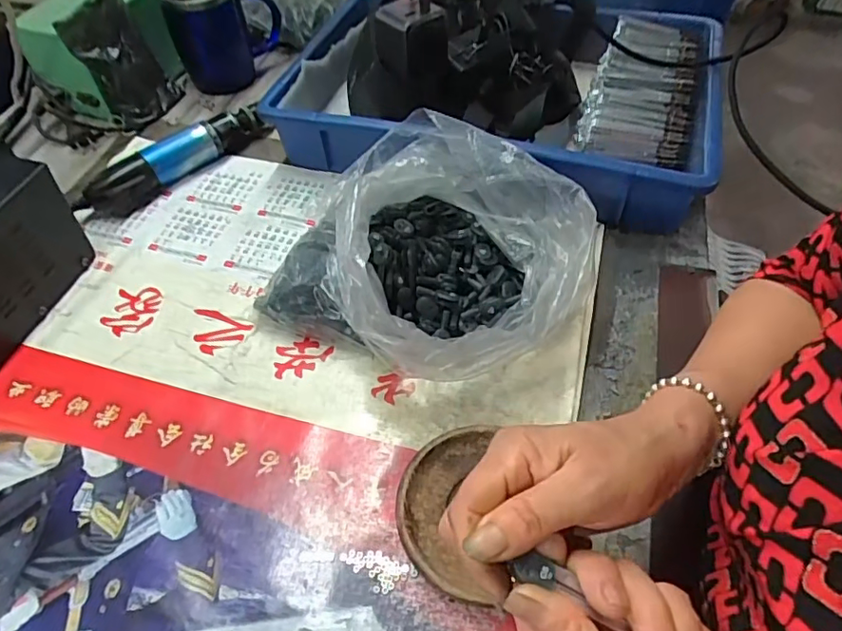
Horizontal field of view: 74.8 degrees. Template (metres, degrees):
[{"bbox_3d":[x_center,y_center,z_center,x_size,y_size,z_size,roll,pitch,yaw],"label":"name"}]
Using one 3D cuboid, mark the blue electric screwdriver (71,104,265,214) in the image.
[{"bbox_3d":[-0.259,-0.164,0.585,0.212,0.045,0.035,-38,60,-24],"label":"blue electric screwdriver"}]

